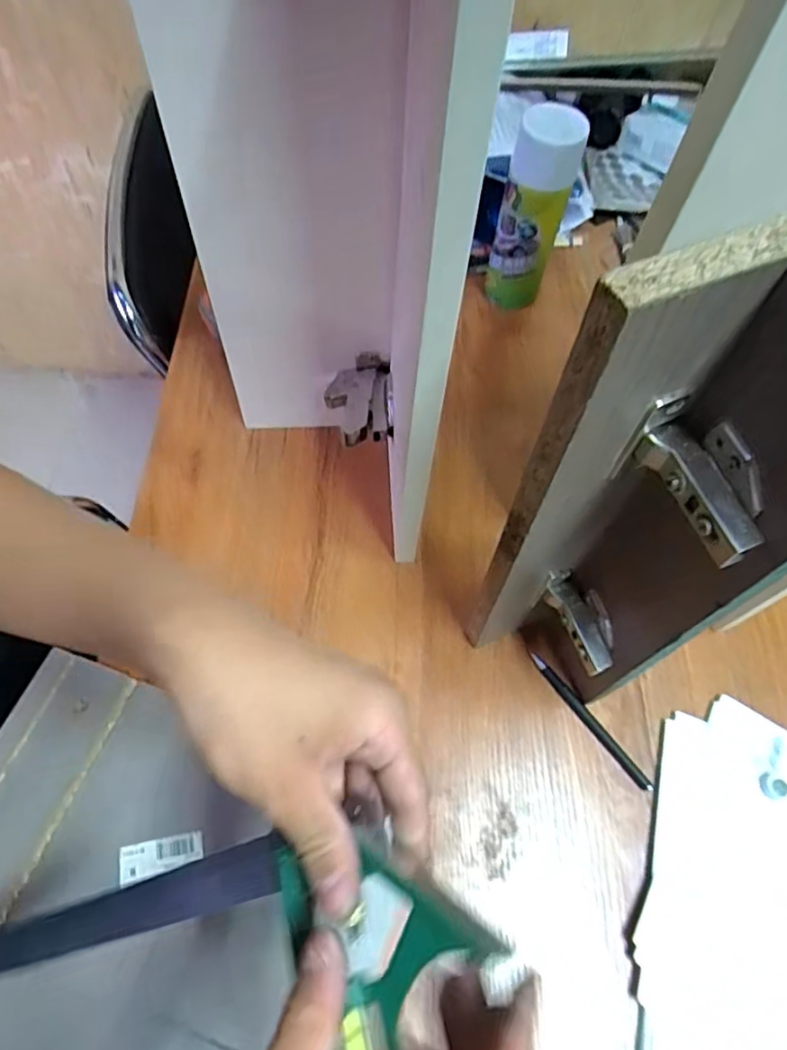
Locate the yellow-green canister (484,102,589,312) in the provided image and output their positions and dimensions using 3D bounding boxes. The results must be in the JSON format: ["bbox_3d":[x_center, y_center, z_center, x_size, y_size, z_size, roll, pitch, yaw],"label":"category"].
[{"bbox_3d":[0.151,-0.332,0.690,0.066,0.203,0.076,17,64,5],"label":"yellow-green canister"}]

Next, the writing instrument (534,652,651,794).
[{"bbox_3d":[0.166,0.164,0.531,0.011,0.006,0.135,-35,71,-19],"label":"writing instrument"}]

